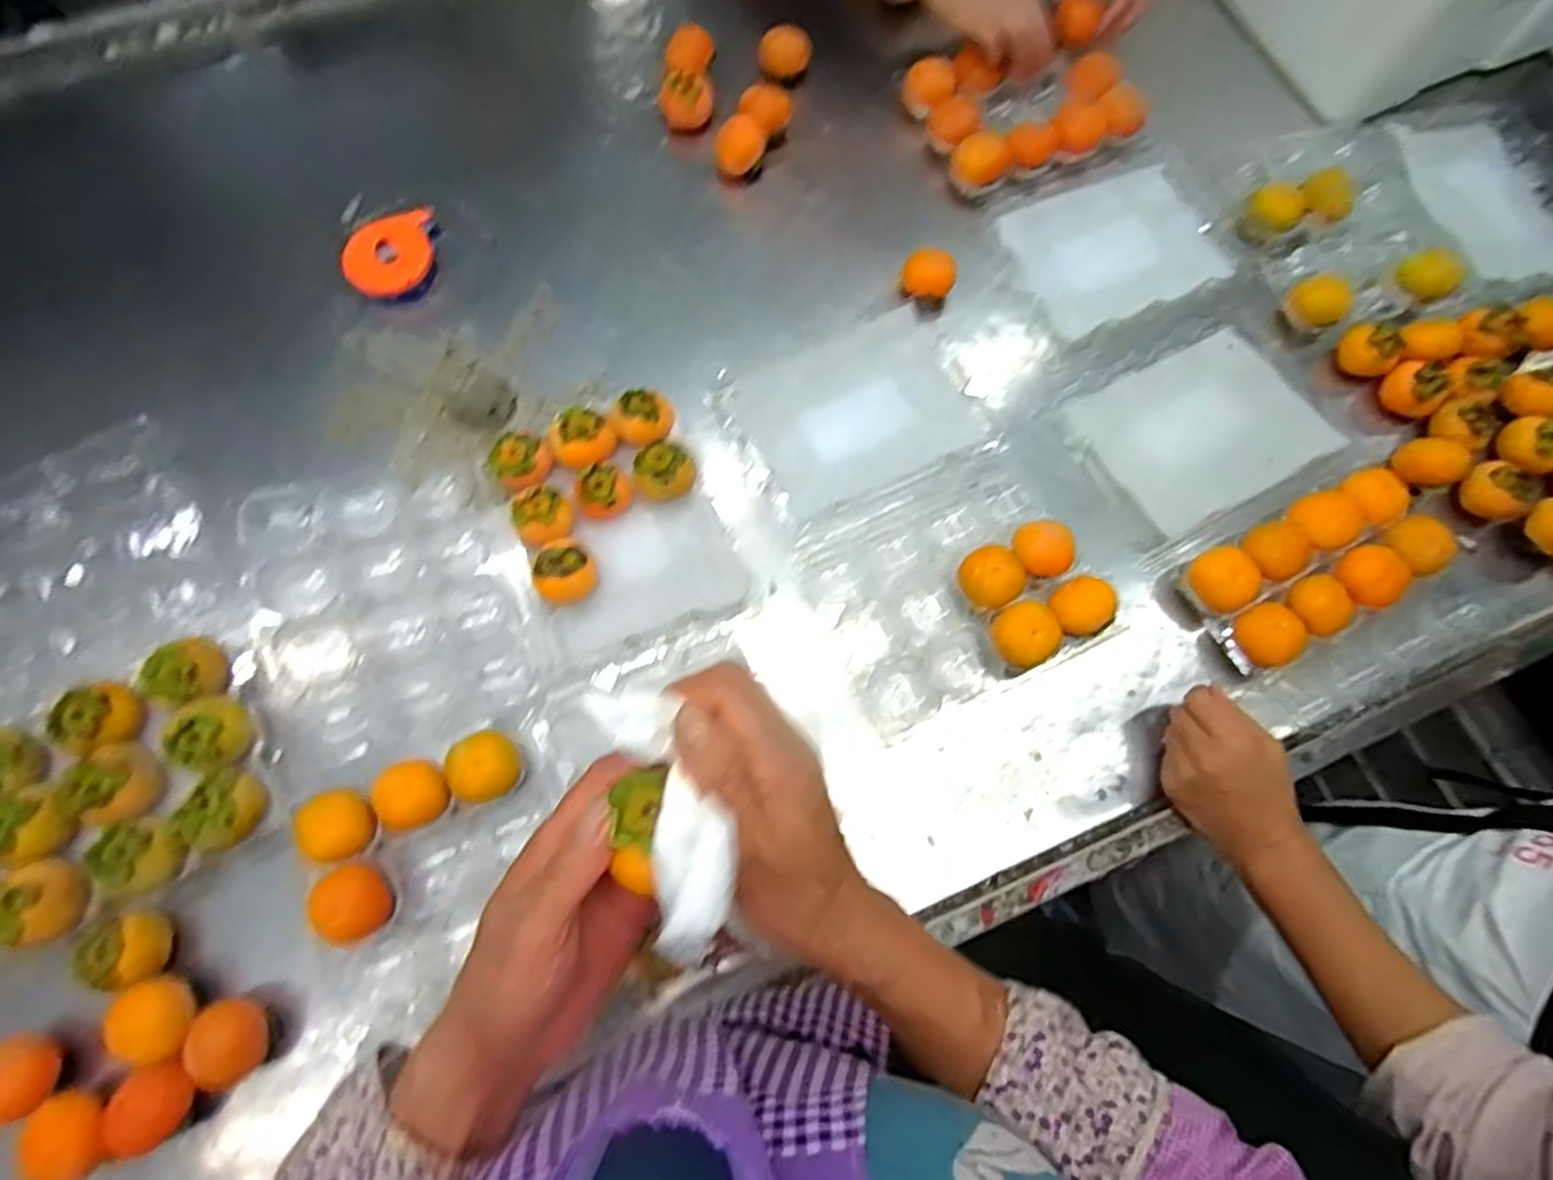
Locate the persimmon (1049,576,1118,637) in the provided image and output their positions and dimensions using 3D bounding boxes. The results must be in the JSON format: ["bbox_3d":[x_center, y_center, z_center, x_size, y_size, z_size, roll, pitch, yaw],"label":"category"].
[{"bbox_3d":[0.239,0.016,0.594,0.045,0.032,0.046,1,72,-2],"label":"persimmon"}]

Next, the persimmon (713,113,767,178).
[{"bbox_3d":[-0.035,-0.423,0.731,0.047,0.048,0.048,3,72,-1],"label":"persimmon"}]

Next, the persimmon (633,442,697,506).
[{"bbox_3d":[-0.091,-0.097,0.618,0.048,0.032,0.042,-4,72,-3],"label":"persimmon"}]

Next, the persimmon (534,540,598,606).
[{"bbox_3d":[-0.165,-0.013,0.591,0.042,0.034,0.046,1,72,-2],"label":"persimmon"}]

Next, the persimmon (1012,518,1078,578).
[{"bbox_3d":[0.214,-0.031,0.611,0.048,0.034,0.047,1,72,-2],"label":"persimmon"}]

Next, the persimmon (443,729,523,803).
[{"bbox_3d":[-0.208,0.124,0.534,0.051,0.033,0.047,1,72,-2],"label":"persimmon"}]

